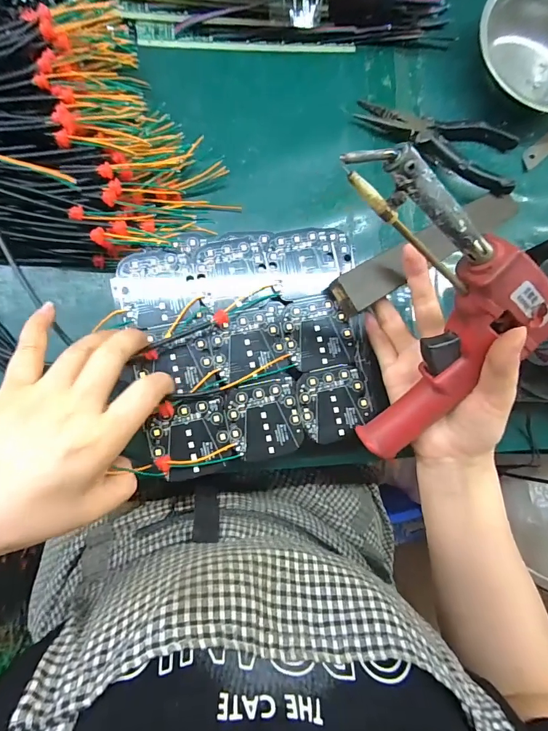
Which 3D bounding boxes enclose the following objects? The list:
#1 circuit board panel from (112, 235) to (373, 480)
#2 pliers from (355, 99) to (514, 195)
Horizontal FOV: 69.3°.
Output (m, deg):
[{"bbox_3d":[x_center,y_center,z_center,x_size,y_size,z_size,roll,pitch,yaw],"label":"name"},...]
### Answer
[{"bbox_3d":[-0.016,-0.017,0.290,0.166,0.011,0.164,-12,88,-10],"label":"circuit board panel"},{"bbox_3d":[0.149,-0.206,0.353,0.146,0.028,0.068,20,83,-7],"label":"pliers"}]

